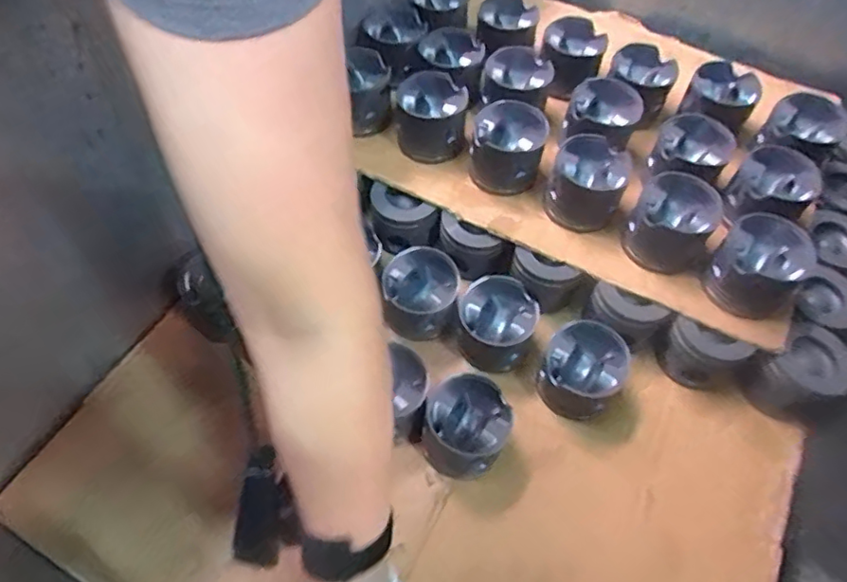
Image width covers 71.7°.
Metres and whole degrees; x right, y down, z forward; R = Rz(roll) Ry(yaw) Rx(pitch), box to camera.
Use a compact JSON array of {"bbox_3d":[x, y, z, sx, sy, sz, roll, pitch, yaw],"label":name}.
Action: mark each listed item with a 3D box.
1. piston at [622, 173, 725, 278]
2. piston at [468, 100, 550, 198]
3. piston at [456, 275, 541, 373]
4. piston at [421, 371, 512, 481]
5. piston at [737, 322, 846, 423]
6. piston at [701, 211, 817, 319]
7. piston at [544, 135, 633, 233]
[{"bbox_3d":[0.286,-0.078,0.681,0.090,0.070,0.097,31,60,16],"label":"piston"},{"bbox_3d":[0.104,-0.177,0.728,0.092,0.063,0.092,19,57,9],"label":"piston"},{"bbox_3d":[0.084,0.038,0.694,0.089,0.070,0.091,2,57,-3],"label":"piston"},{"bbox_3d":[0.045,0.143,0.621,0.086,0.066,0.092,2,57,-3],"label":"piston"},{"bbox_3d":[0.416,0.094,0.652,0.096,0.065,0.085,-30,64,-21],"label":"piston"},{"bbox_3d":[0.363,-0.024,0.642,0.089,0.072,0.094,38,62,19],"label":"piston"},{"bbox_3d":[0.199,-0.131,0.718,0.085,0.070,0.097,18,57,8],"label":"piston"}]

